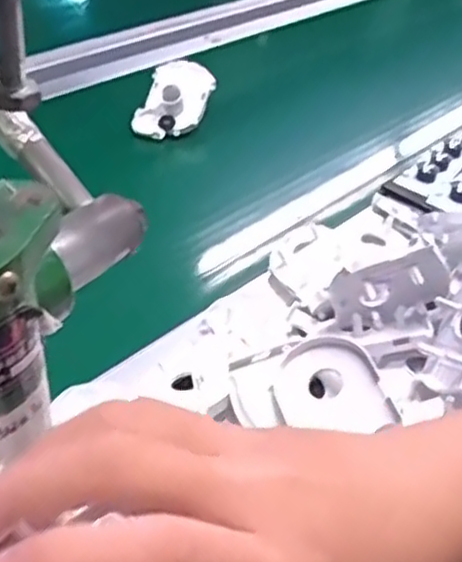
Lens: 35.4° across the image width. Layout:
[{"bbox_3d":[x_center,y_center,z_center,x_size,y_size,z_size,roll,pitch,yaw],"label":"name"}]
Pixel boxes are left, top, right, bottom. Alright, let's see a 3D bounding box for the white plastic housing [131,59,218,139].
[{"bbox_3d":[-0.064,-0.204,0.817,0.072,0.096,0.027,20,-5,3],"label":"white plastic housing"}]

